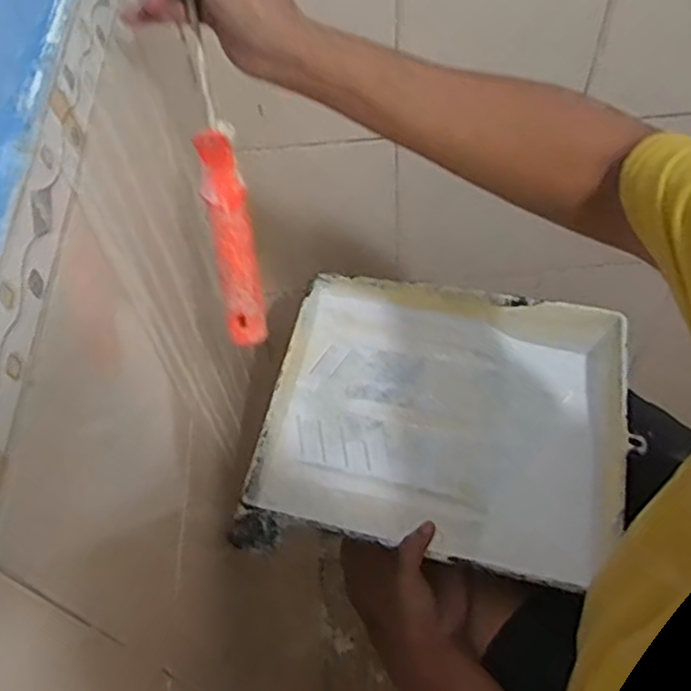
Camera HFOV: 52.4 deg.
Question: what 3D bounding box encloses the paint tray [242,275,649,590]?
[{"bbox_3d":[0.102,0.068,0.708,0.339,0.059,0.282,7,57,9],"label":"paint tray"}]

